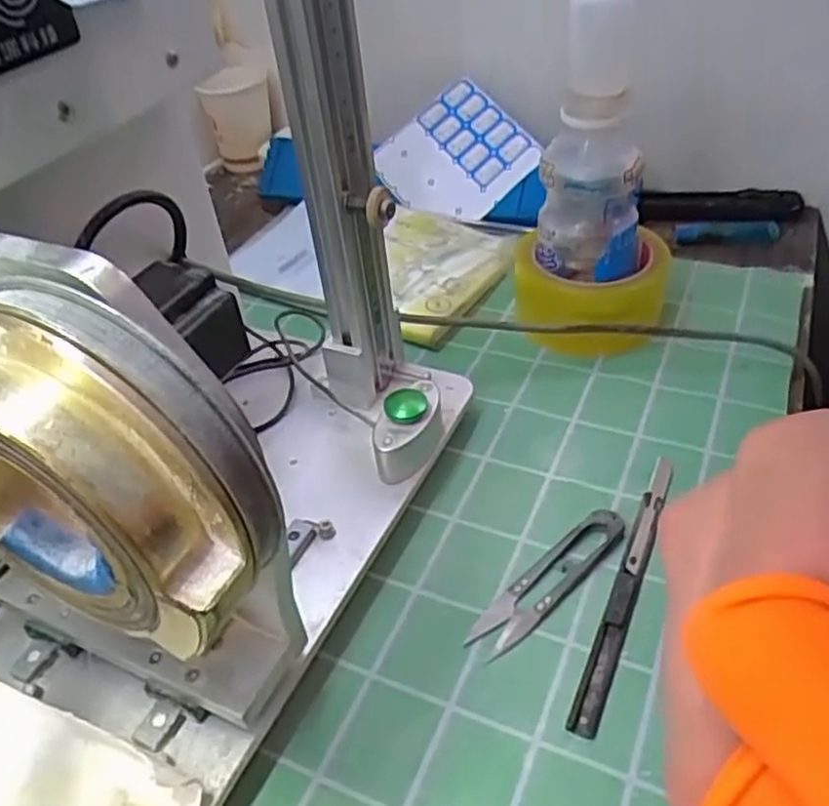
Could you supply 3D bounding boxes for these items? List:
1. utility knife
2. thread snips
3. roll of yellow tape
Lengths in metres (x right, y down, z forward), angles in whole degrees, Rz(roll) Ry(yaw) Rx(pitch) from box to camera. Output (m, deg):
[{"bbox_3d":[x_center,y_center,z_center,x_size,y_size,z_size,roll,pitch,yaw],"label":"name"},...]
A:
[{"bbox_3d":[0.103,0.083,0.351,0.012,0.008,0.159,15,45,22],"label":"utility knife"},{"bbox_3d":[0.065,0.085,0.353,0.097,0.010,0.024,-33,48,-28],"label":"thread snips"},{"bbox_3d":[0.121,-0.074,0.502,0.101,0.054,0.101,-3,41,3],"label":"roll of yellow tape"}]

